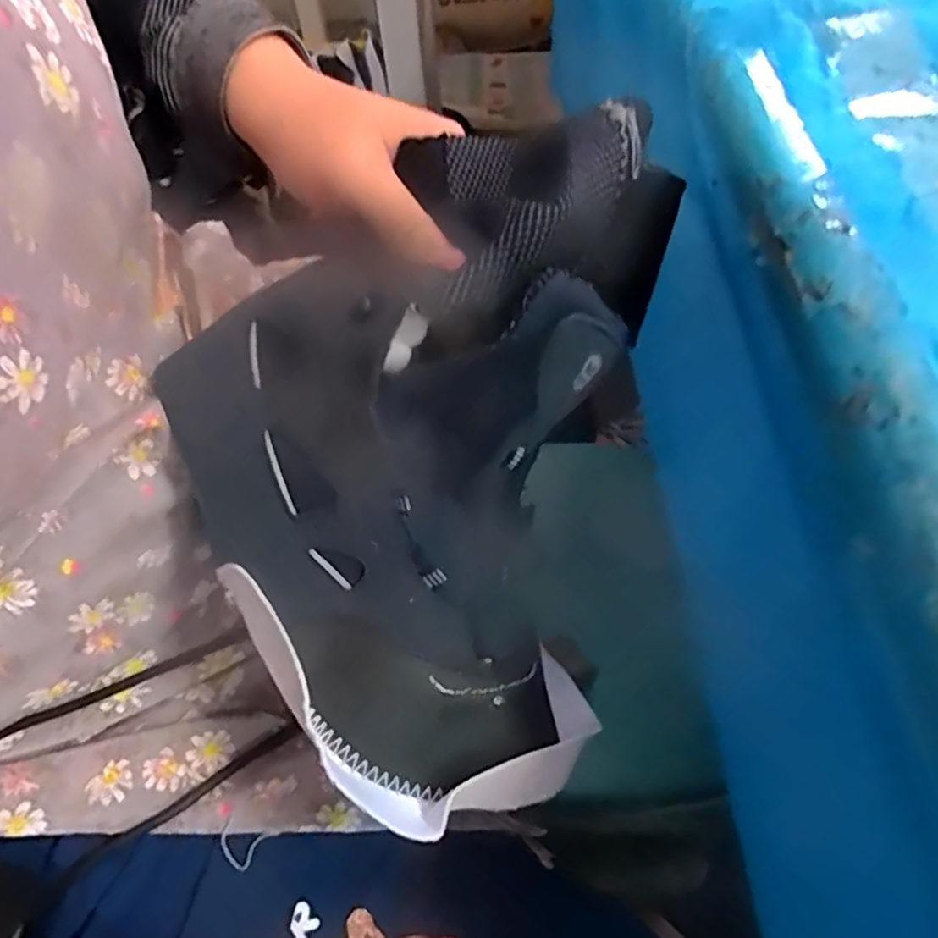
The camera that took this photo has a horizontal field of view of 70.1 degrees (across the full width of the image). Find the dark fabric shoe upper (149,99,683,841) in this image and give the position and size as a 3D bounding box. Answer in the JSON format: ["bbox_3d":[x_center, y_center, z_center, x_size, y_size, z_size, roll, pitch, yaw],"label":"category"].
[{"bbox_3d":[-0.034,-0.008,0.274,0.194,0.073,0.281,9,95,5],"label":"dark fabric shoe upper"}]

